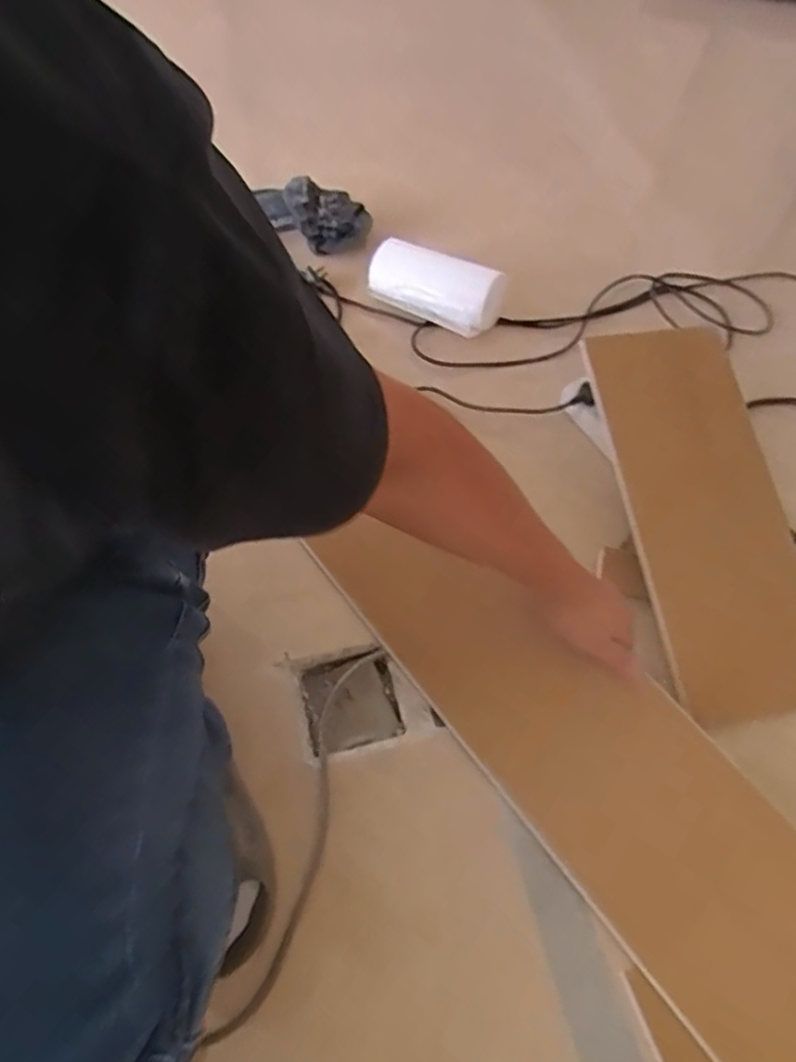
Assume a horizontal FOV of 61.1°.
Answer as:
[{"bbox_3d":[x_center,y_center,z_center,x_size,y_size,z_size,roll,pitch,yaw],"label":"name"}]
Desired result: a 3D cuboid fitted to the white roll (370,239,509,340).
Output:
[{"bbox_3d":[0.051,-0.358,0.967,0.189,0.090,0.084,28,62,14],"label":"white roll"}]

